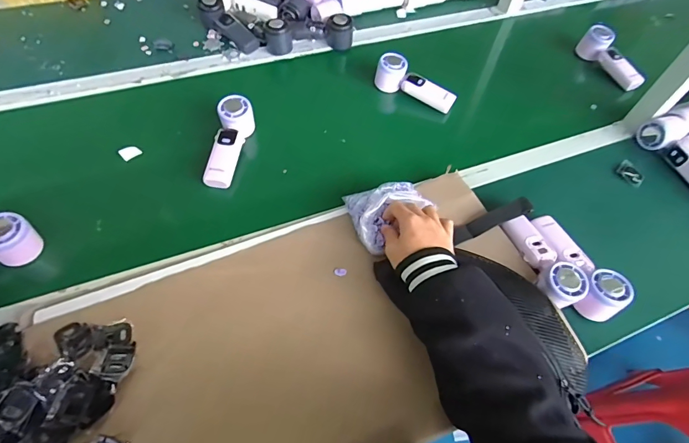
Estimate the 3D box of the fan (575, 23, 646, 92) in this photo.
[{"bbox_3d":[0.592,-0.363,0.862,0.051,0.058,0.169,-9,58,-10],"label":"fan"}]

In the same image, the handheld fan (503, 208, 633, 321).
[{"bbox_3d":[0.333,0.060,0.564,0.068,0.050,0.167,-14,59,-13],"label":"handheld fan"}]

